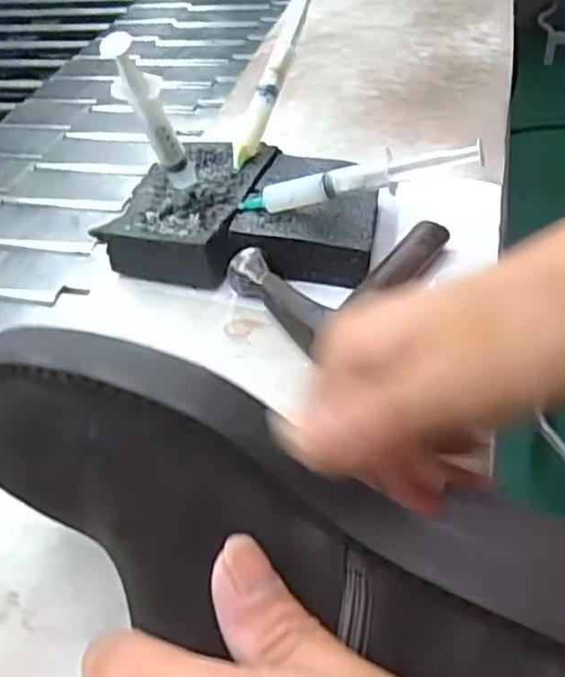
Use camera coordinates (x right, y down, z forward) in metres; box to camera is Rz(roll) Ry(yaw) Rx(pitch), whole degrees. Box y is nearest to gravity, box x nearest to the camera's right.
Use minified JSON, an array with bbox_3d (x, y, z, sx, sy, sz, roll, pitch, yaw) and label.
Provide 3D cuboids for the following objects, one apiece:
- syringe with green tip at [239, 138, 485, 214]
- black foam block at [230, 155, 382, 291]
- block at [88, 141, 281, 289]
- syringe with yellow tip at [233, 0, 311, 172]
[{"bbox_3d":[0.032,-0.093,0.414,0.129,0.019,0.012,-7,40,27],"label":"syringe with green tip"},{"bbox_3d":[0.019,-0.082,0.453,0.088,0.035,0.104,4,44,11],"label":"black foam block"},{"bbox_3d":[-0.058,-0.089,0.468,0.087,0.032,0.121,6,45,13],"label":"block"},{"bbox_3d":[-0.006,-0.187,0.489,0.017,0.018,0.144,19,85,25],"label":"syringe with yellow tip"}]

